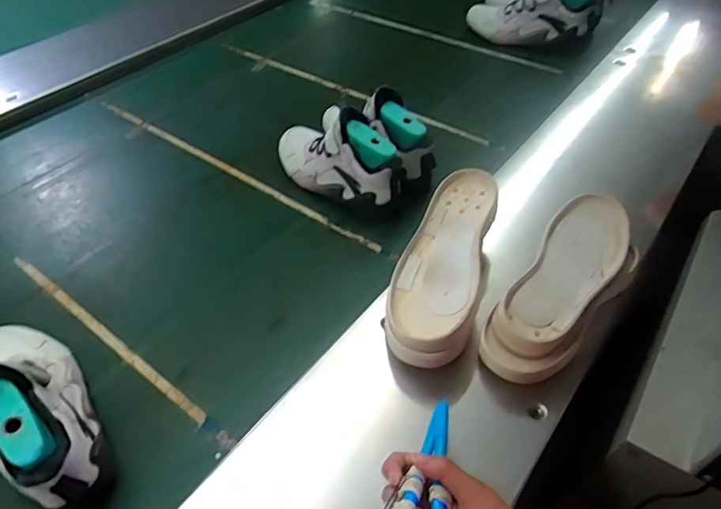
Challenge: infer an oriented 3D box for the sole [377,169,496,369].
[{"bbox_3d":[0.098,0.004,0.597,0.094,0.068,0.258,13,48,14],"label":"sole"}]

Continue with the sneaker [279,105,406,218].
[{"bbox_3d":[-0.036,-0.149,0.767,0.241,0.126,0.078,28,53,26],"label":"sneaker"}]

